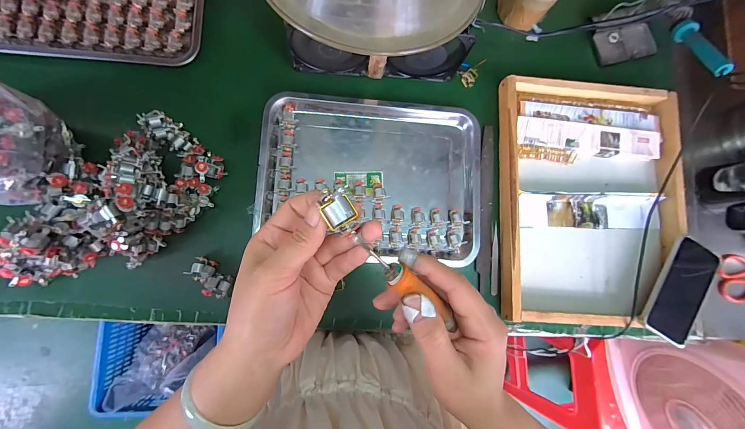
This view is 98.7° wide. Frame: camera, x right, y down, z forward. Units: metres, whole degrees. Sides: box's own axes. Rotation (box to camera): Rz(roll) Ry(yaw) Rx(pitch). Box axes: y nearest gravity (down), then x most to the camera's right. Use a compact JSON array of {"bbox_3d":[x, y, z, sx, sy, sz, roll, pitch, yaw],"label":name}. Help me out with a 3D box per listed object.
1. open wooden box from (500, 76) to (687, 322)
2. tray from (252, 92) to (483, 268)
[{"bbox_3d":[0.368,-0.024,0.533,0.310,0.043,0.400,3,84,-5],"label":"open wooden box"},{"bbox_3d":[0.001,-0.063,0.518,0.348,0.025,0.255,4,84,-5],"label":"tray"}]

